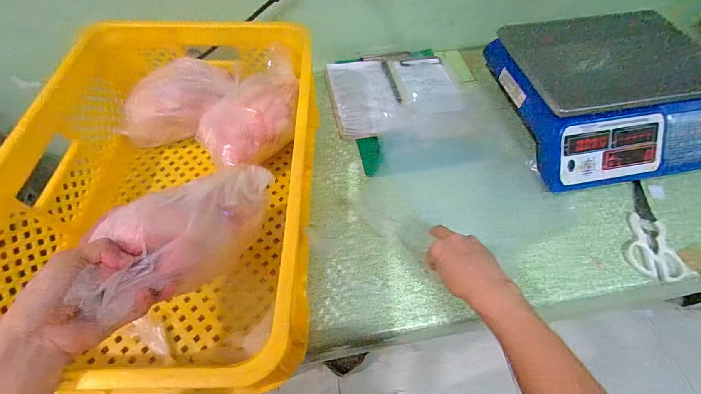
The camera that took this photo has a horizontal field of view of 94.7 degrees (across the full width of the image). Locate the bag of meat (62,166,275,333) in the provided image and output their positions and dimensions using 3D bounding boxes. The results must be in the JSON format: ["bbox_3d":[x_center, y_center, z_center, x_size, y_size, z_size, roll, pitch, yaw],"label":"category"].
[{"bbox_3d":[-0.163,0.029,0.331,0.095,0.056,0.209,31,48,17],"label":"bag of meat"}]

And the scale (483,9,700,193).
[{"bbox_3d":[0.454,-0.183,0.585,0.337,0.139,0.306,-9,58,-6],"label":"scale"}]

